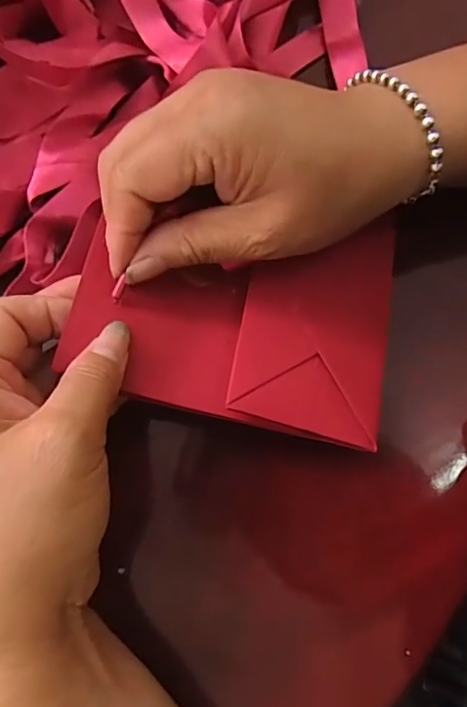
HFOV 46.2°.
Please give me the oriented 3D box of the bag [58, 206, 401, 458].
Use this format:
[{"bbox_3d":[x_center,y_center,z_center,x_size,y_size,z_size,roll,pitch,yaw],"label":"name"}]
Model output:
[{"bbox_3d":[0.001,-0.017,0.238,0.134,0.021,0.093,8,74,1],"label":"bag"}]

